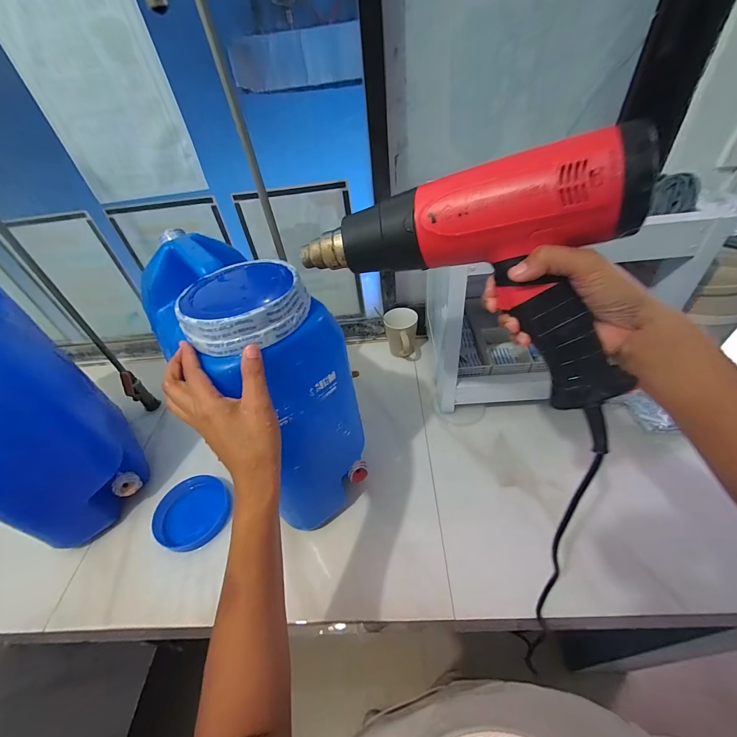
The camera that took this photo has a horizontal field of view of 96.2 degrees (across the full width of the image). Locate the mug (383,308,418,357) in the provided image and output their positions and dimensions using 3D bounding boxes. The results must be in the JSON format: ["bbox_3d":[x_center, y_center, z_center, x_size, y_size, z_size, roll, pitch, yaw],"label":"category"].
[{"bbox_3d":[0.074,-0.074,0.790,0.078,0.101,0.098,5,45,13],"label":"mug"}]

